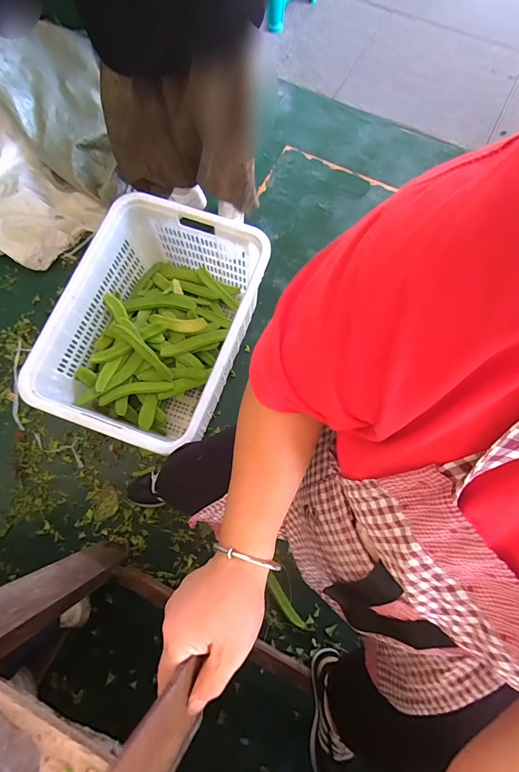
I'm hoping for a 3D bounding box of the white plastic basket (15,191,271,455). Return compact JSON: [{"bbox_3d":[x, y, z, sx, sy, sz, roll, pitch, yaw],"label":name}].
[{"bbox_3d":[-0.266,-0.142,0.984,0.425,0.293,0.585,18,76,5],"label":"white plastic basket"}]

